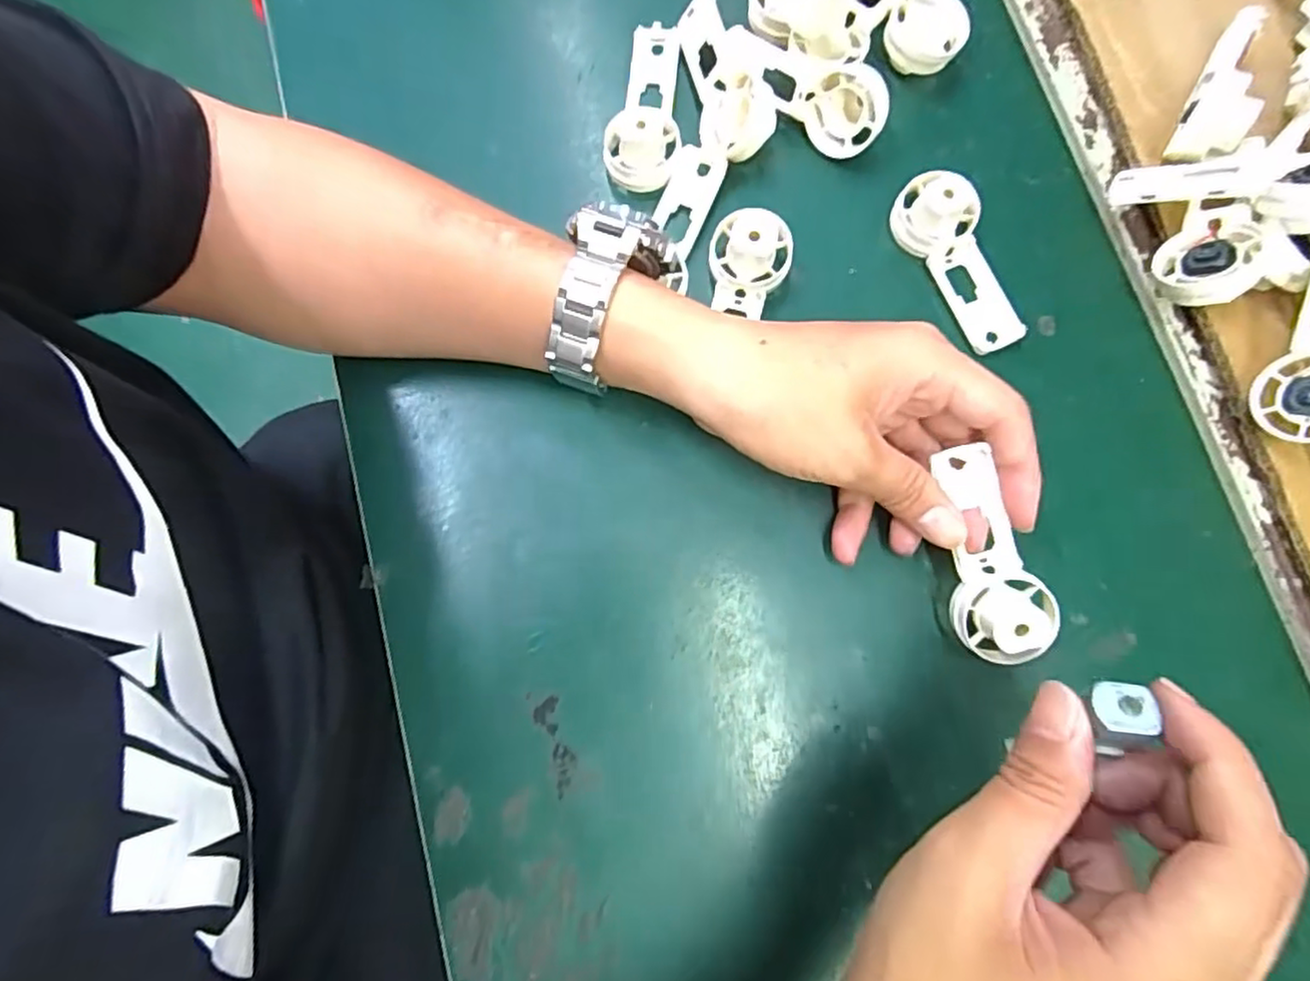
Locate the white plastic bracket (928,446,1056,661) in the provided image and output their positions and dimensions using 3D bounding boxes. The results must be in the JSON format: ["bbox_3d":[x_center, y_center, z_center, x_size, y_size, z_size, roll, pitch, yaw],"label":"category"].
[{"bbox_3d":[0.142,0.027,0.279,0.036,0.022,0.088,-11,85,-1],"label":"white plastic bracket"}]

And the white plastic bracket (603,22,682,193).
[{"bbox_3d":[-0.005,-0.202,0.347,0.037,0.024,0.093,2,79,1],"label":"white plastic bracket"}]

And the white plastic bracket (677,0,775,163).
[{"bbox_3d":[0.036,-0.213,0.346,0.034,0.028,0.089,-13,79,-1],"label":"white plastic bracket"}]

